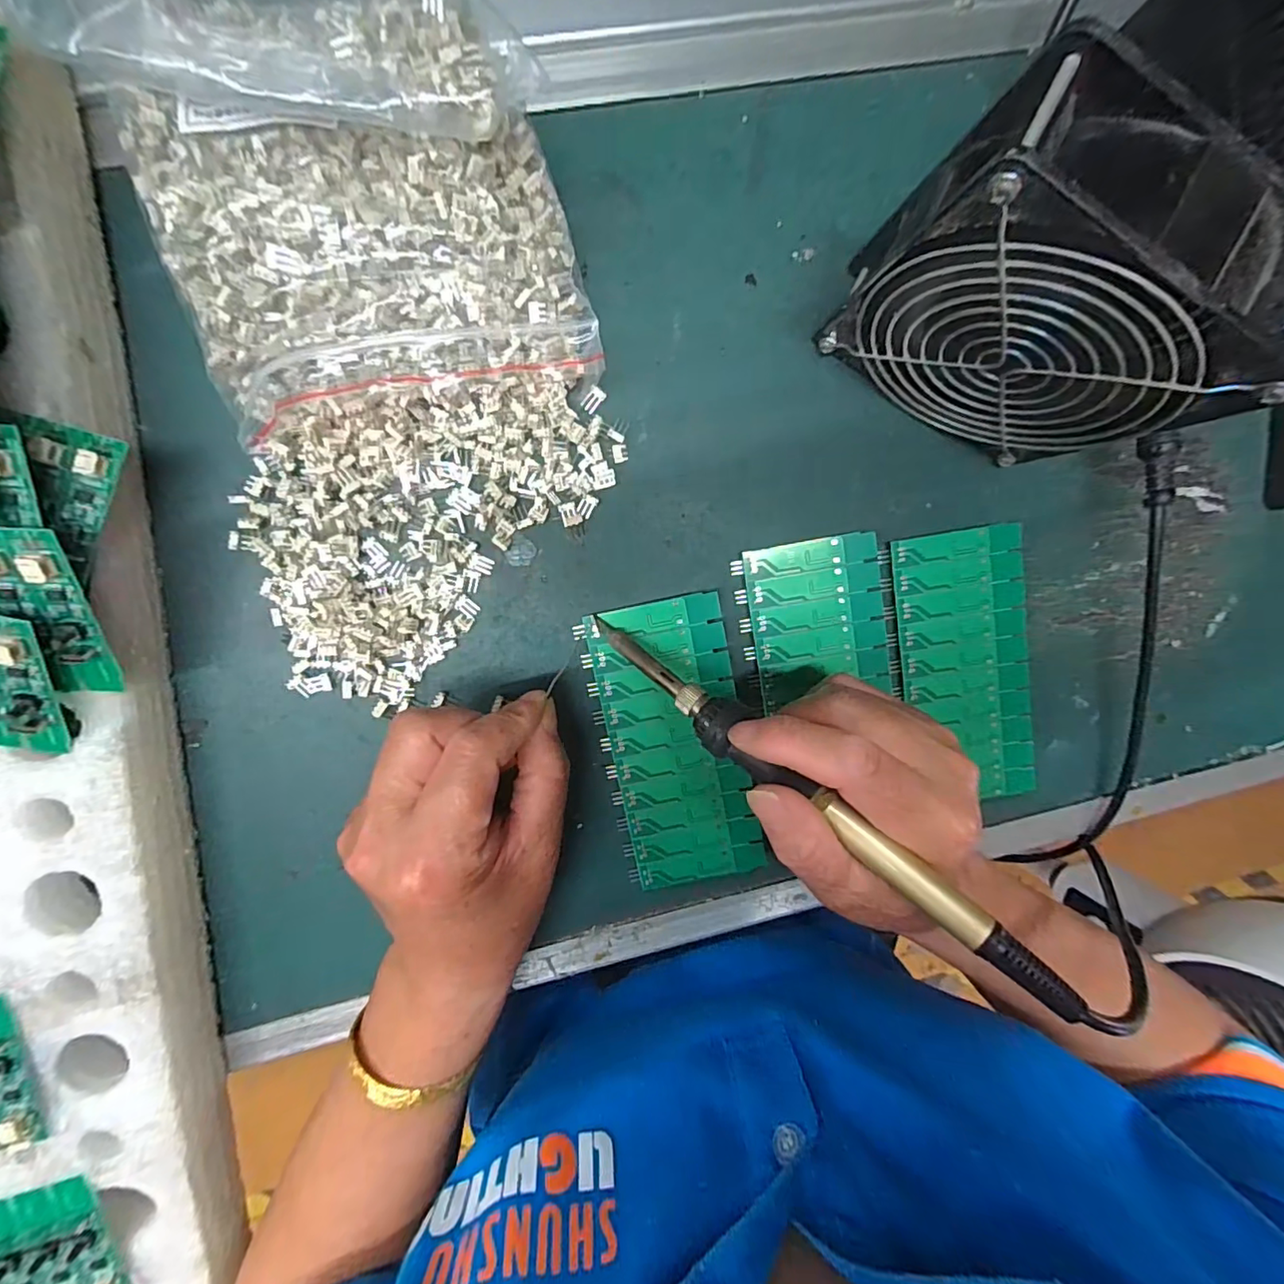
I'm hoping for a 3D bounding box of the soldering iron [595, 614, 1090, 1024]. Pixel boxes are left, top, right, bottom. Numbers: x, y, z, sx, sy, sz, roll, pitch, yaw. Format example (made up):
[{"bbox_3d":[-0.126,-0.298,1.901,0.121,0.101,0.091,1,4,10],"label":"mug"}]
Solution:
[{"bbox_3d":[0.054,0.049,0.205,0.203,0.013,0.019,37,91,24],"label":"soldering iron"}]

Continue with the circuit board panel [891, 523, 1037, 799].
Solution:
[{"bbox_3d":[0.163,0.013,0.279,0.062,0.012,0.135,-10,98,-6],"label":"circuit board panel"}]

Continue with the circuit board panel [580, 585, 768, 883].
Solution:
[{"bbox_3d":[0.017,0.050,0.265,0.063,0.004,0.137,-11,99,2],"label":"circuit board panel"}]

